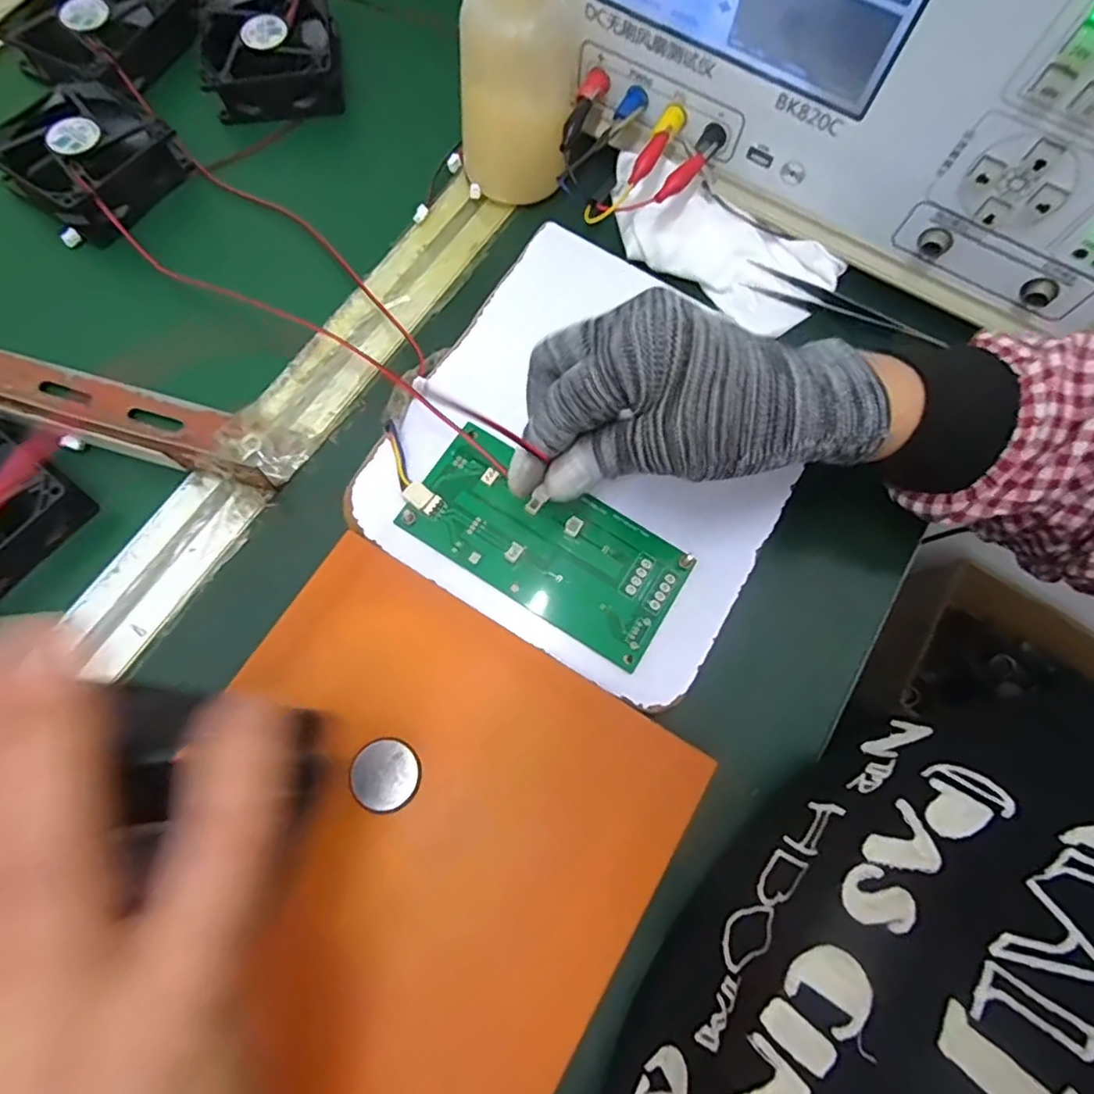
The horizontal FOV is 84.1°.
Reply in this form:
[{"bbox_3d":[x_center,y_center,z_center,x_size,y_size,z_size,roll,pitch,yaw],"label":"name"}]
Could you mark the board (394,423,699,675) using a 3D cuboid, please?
[{"bbox_3d":[0.000,-0.003,0.295,0.134,0.008,0.065,30,75,4],"label":"board"}]

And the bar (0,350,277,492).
[{"bbox_3d":[-0.321,-0.096,0.312,0.381,0.032,0.048,17,74,3],"label":"bar"}]

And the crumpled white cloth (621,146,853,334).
[{"bbox_3d":[0.100,-0.178,0.353,0.137,0.026,0.055,32,75,7],"label":"crumpled white cloth"}]

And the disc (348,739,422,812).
[{"bbox_3d":[-0.069,0.097,0.258,0.028,0.004,0.029,6,71,-17],"label":"disc"}]

